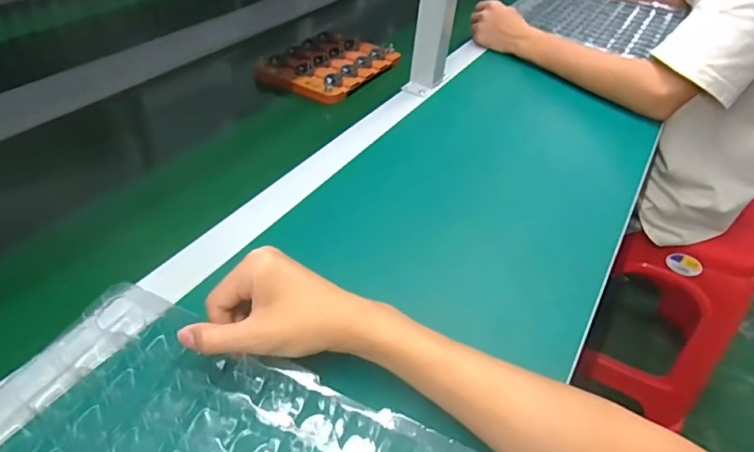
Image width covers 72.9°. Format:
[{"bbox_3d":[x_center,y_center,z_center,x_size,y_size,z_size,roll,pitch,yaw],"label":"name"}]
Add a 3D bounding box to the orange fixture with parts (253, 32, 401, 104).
[{"bbox_3d":[-0.071,-0.245,0.771,0.146,0.024,0.178,27,46,22],"label":"orange fixture with parts"}]

